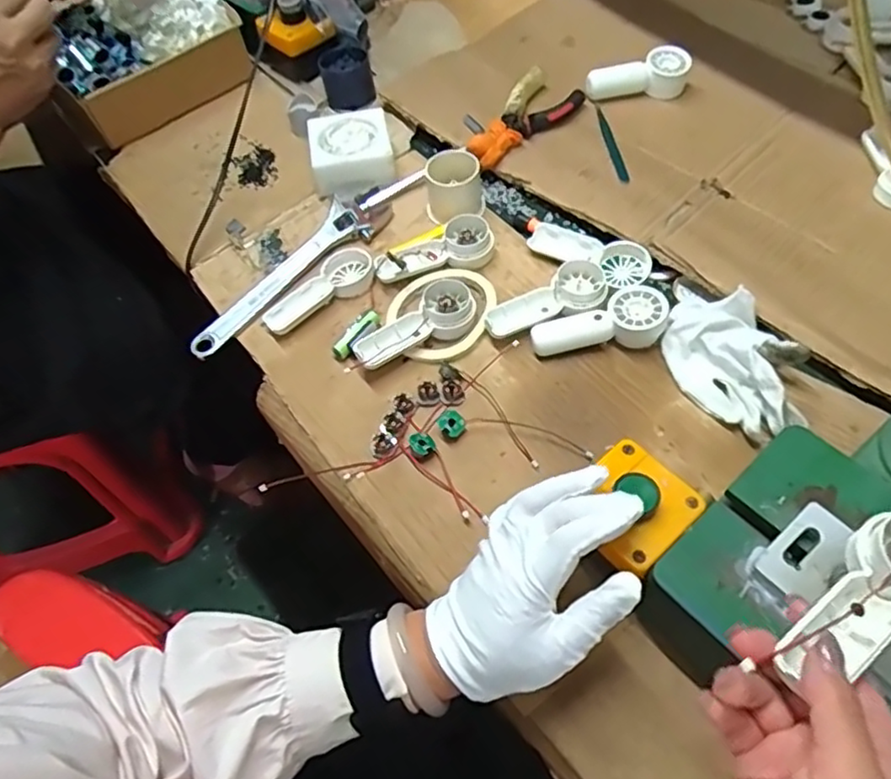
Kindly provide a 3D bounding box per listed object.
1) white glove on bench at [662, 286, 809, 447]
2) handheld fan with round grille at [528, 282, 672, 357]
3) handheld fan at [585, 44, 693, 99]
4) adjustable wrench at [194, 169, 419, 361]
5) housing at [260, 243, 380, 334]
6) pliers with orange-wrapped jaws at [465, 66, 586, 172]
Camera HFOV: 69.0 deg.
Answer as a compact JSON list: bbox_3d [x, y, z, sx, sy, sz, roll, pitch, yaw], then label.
[{"bbox_3d":[0.225,-0.022,0.509,0.082,0.033,0.133,-17,57,-9],"label":"white glove on bench"},{"bbox_3d":[0.126,-0.053,0.533,0.108,0.026,0.046,-16,57,-8],"label":"handheld fan with round grille"},{"bbox_3d":[0.207,-0.339,0.713,0.115,0.045,0.034,-14,56,-7],"label":"handheld fan"},{"bbox_3d":[-0.127,-0.130,0.621,0.053,0.015,0.278,30,62,21],"label":"adjustable wrench"},{"bbox_3d":[-0.108,-0.090,0.586,0.055,0.015,0.113,33,63,22],"label":"housing"},{"bbox_3d":[0.083,-0.279,0.677,0.065,0.021,0.158,29,62,20],"label":"pliers with orange-wrapped jaws"}]

